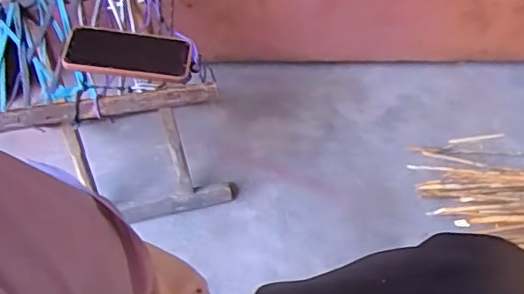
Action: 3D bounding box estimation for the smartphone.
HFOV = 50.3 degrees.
[{"bbox_3d":[-0.187,-0.133,0.781,0.174,0.015,0.091,6,50,-4],"label":"smartphone"}]

